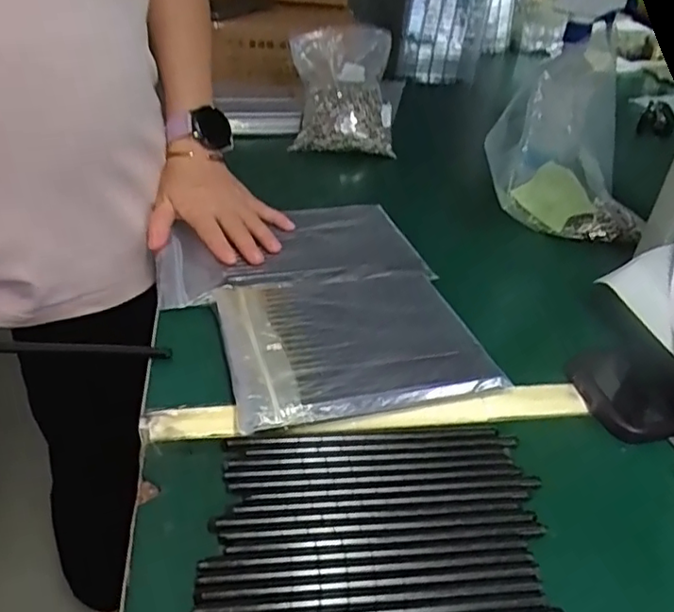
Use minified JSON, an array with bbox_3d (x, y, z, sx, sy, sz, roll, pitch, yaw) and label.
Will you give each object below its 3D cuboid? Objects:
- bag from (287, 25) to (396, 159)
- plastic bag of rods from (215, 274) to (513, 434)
[{"bbox_3d":[0.010,-0.306,0.859,0.155,0.123,0.166,4,36,-1],"label":"bag"},{"bbox_3d":[0.007,0.020,0.458,0.180,0.017,0.152,-8,37,-17],"label":"plastic bag of rods"}]

